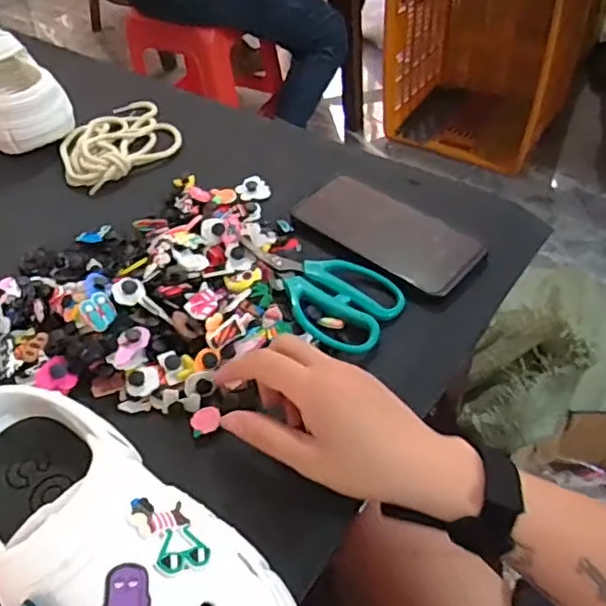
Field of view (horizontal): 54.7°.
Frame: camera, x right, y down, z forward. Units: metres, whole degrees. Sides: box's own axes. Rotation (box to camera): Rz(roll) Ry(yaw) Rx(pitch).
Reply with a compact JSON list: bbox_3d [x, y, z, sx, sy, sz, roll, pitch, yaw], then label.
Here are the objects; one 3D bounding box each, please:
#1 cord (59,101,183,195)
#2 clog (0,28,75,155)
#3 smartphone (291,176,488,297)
[{"bbox_3d":[-0.205,-0.178,0.639,0.124,0.025,0.130,-3,48,3],"label":"cord"},{"bbox_3d":[-0.348,-0.253,0.655,0.089,0.114,0.183,-38,56,-26],"label":"clog"},{"bbox_3d":[0.072,-0.061,0.504,0.160,0.013,0.074,34,59,30],"label":"smartphone"}]

